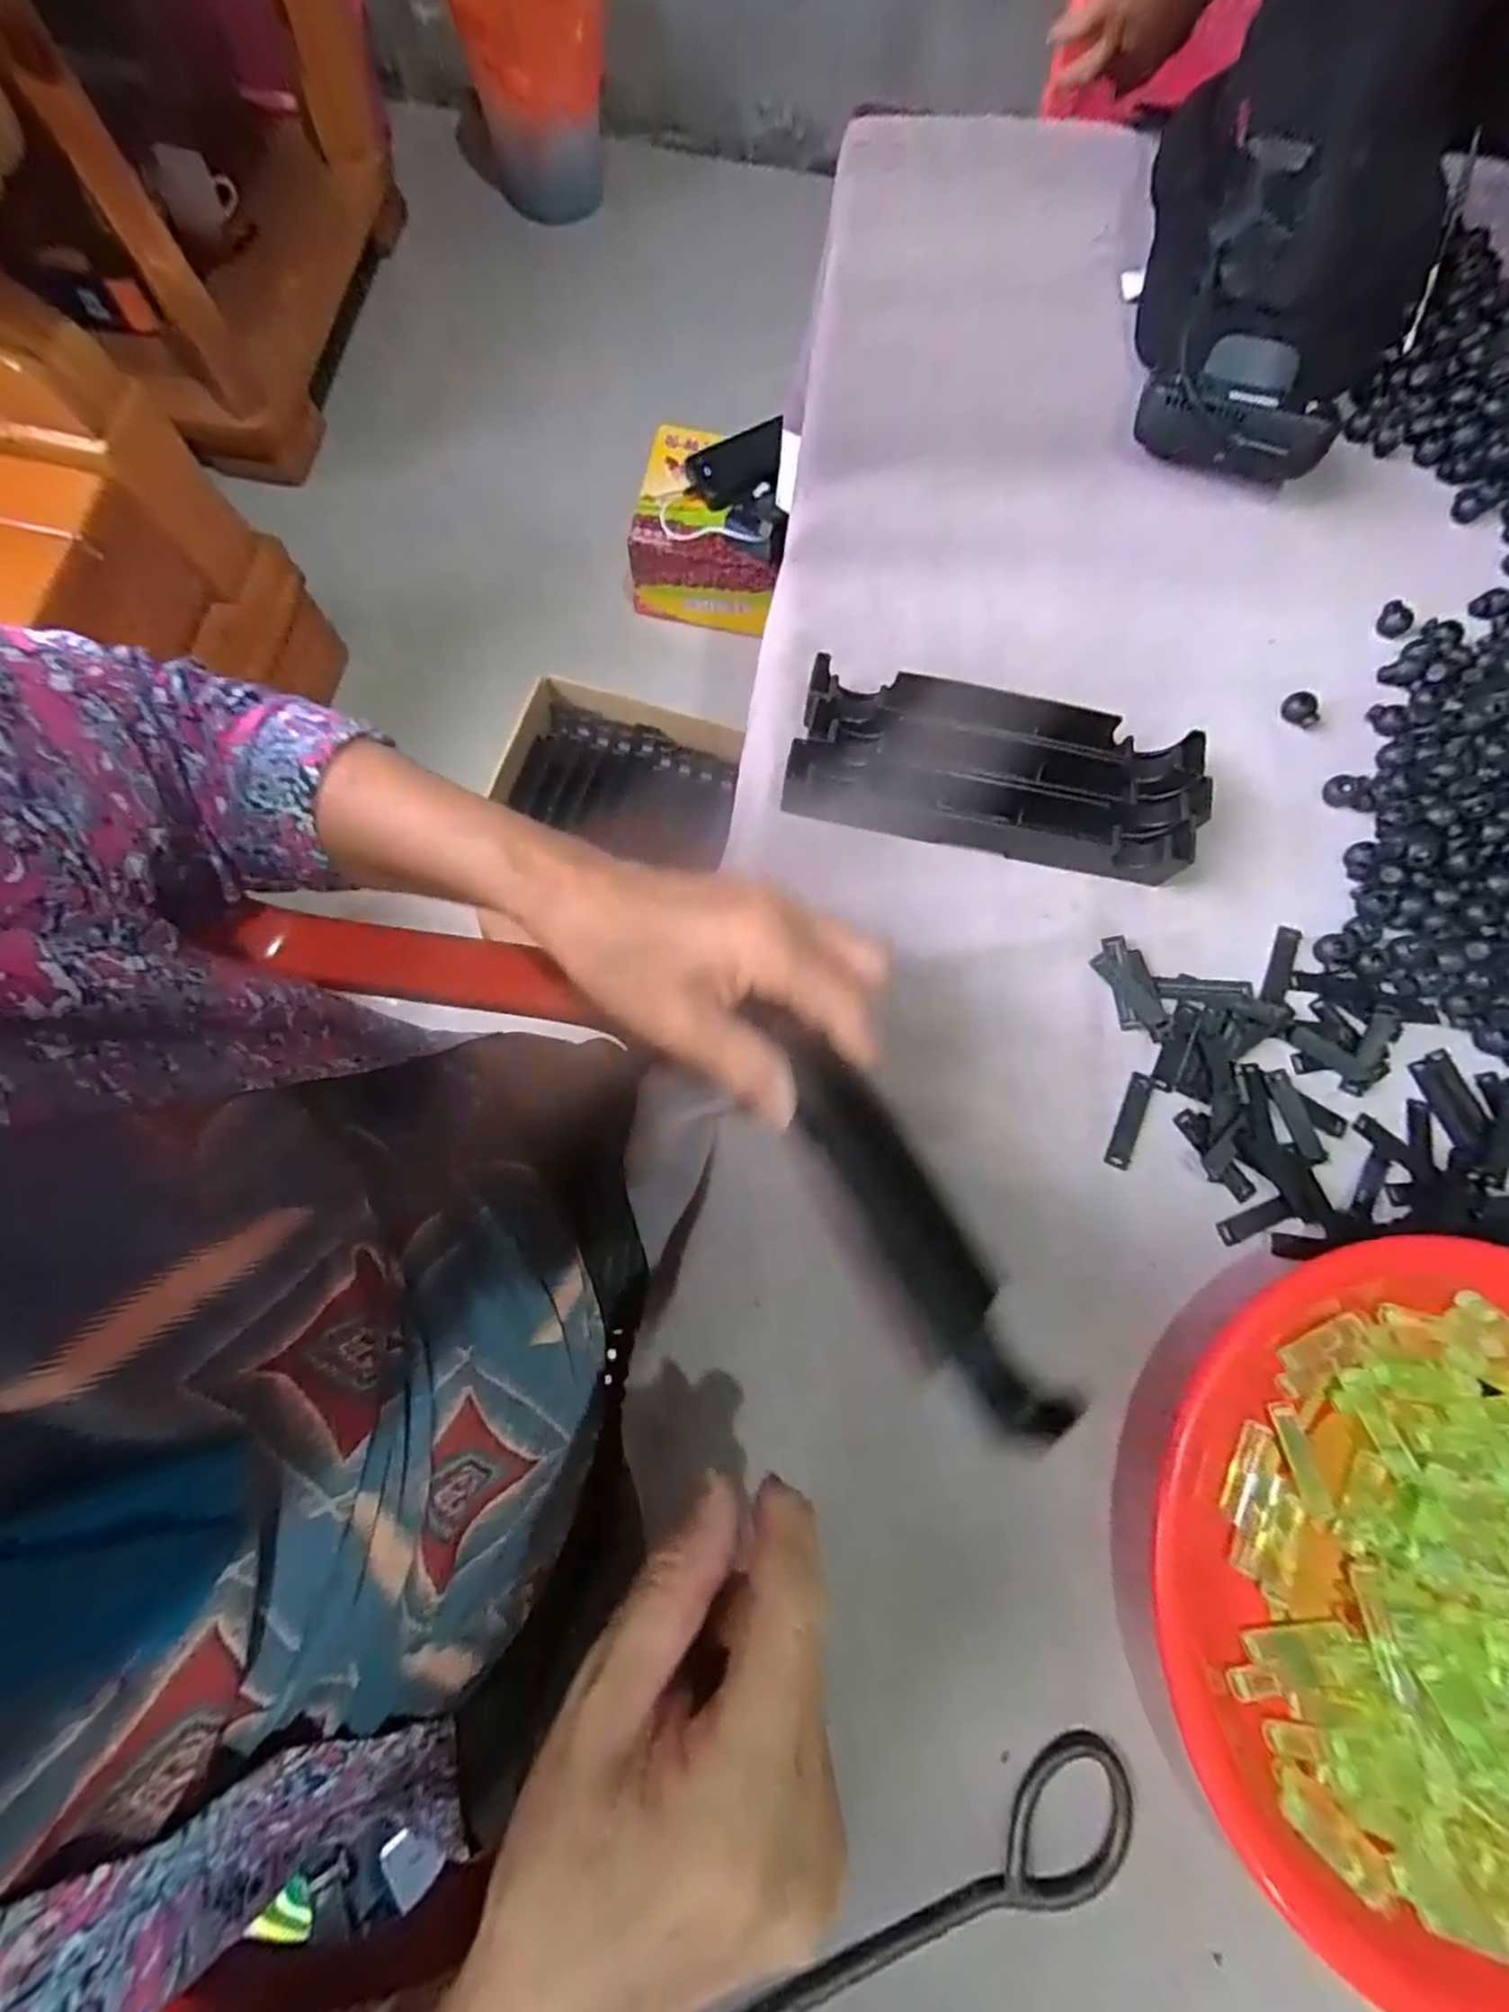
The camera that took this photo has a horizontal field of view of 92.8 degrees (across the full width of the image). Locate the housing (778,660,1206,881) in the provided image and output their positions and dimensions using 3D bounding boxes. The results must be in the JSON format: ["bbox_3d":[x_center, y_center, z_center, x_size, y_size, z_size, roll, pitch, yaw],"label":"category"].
[{"bbox_3d":[0.120,-0.116,0.363,0.195,0.029,0.075,13,76,1],"label":"housing"}]

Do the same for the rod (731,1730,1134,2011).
[{"bbox_3d":[0.060,0.322,0.250,0.172,0.007,0.037,-27,79,-10],"label":"rod"}]

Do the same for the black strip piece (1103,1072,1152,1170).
[{"bbox_3d":[0.175,0.053,0.333,0.011,0.004,0.046,24,76,3],"label":"black strip piece"}]

